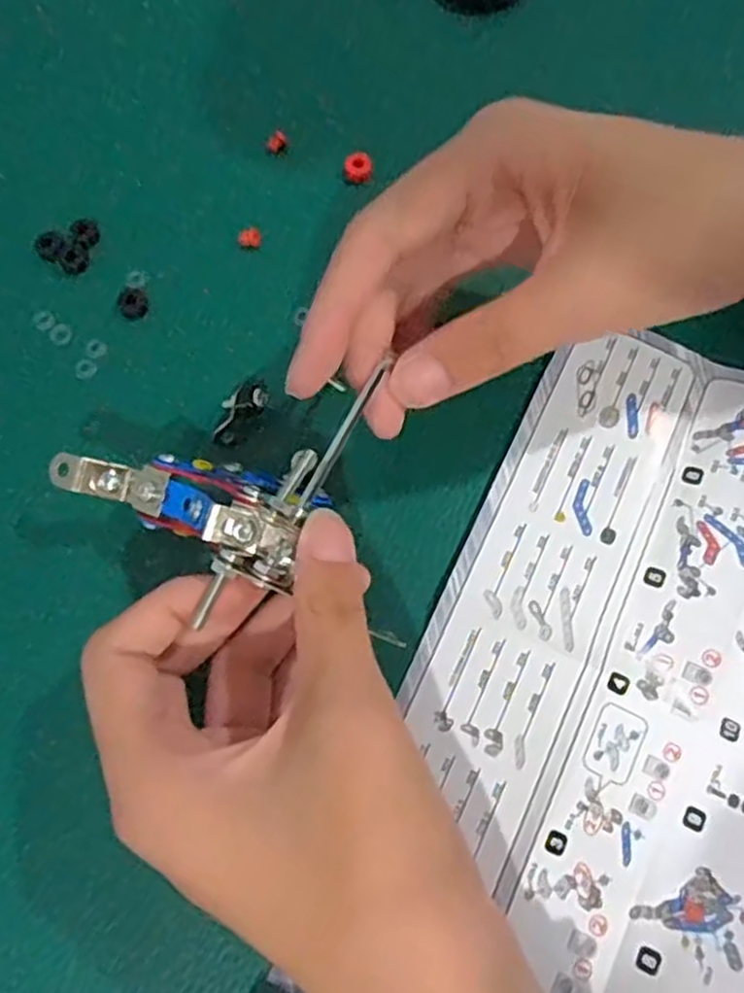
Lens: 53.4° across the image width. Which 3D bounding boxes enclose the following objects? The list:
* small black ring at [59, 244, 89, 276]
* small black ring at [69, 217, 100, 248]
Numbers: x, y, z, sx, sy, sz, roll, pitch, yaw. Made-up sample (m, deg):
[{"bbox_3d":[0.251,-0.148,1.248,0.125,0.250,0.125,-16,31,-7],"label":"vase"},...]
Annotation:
[{"bbox_3d":[-0.108,-0.086,0.268,0.010,0.004,0.010,0,73,0],"label":"small black ring"},{"bbox_3d":[-0.105,-0.097,0.270,0.009,0.004,0.011,-26,75,-8],"label":"small black ring"}]

